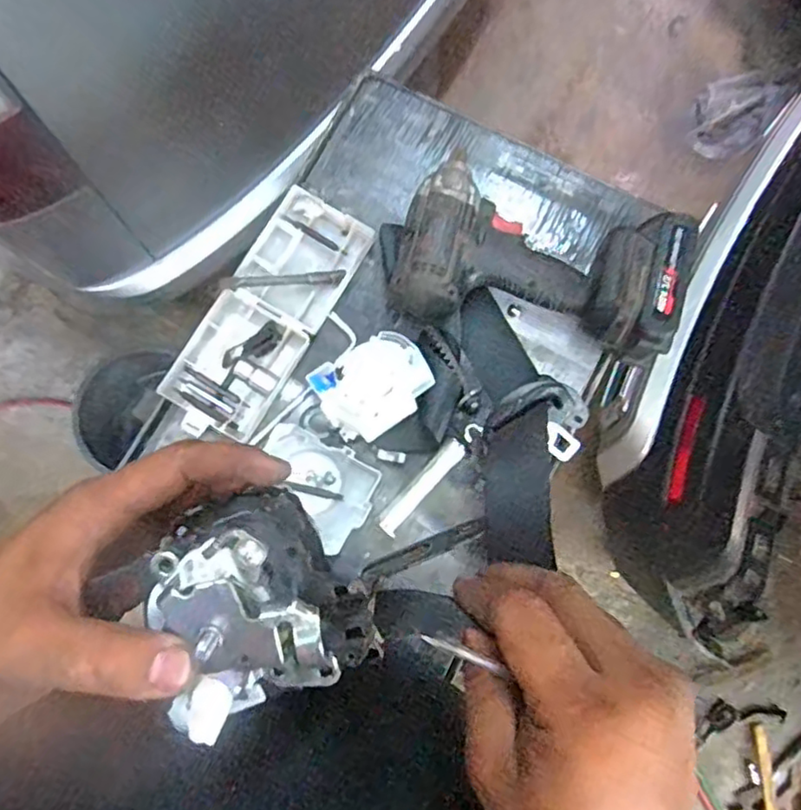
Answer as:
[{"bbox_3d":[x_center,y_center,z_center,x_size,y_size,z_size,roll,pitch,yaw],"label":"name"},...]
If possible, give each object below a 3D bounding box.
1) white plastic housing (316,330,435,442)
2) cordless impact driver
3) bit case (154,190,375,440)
[{"bbox_3d":[-0.021,-0.016,0.539,0.090,0.027,0.070,-36,81,-6],"label":"white plastic housing"},{"bbox_3d":[0.114,-0.125,0.540,0.230,0.067,0.143,13,80,3],"label":"cordless impact driver"},{"bbox_3d":[-0.119,-0.080,0.568,0.091,0.030,0.226,30,81,6],"label":"bit case"}]

